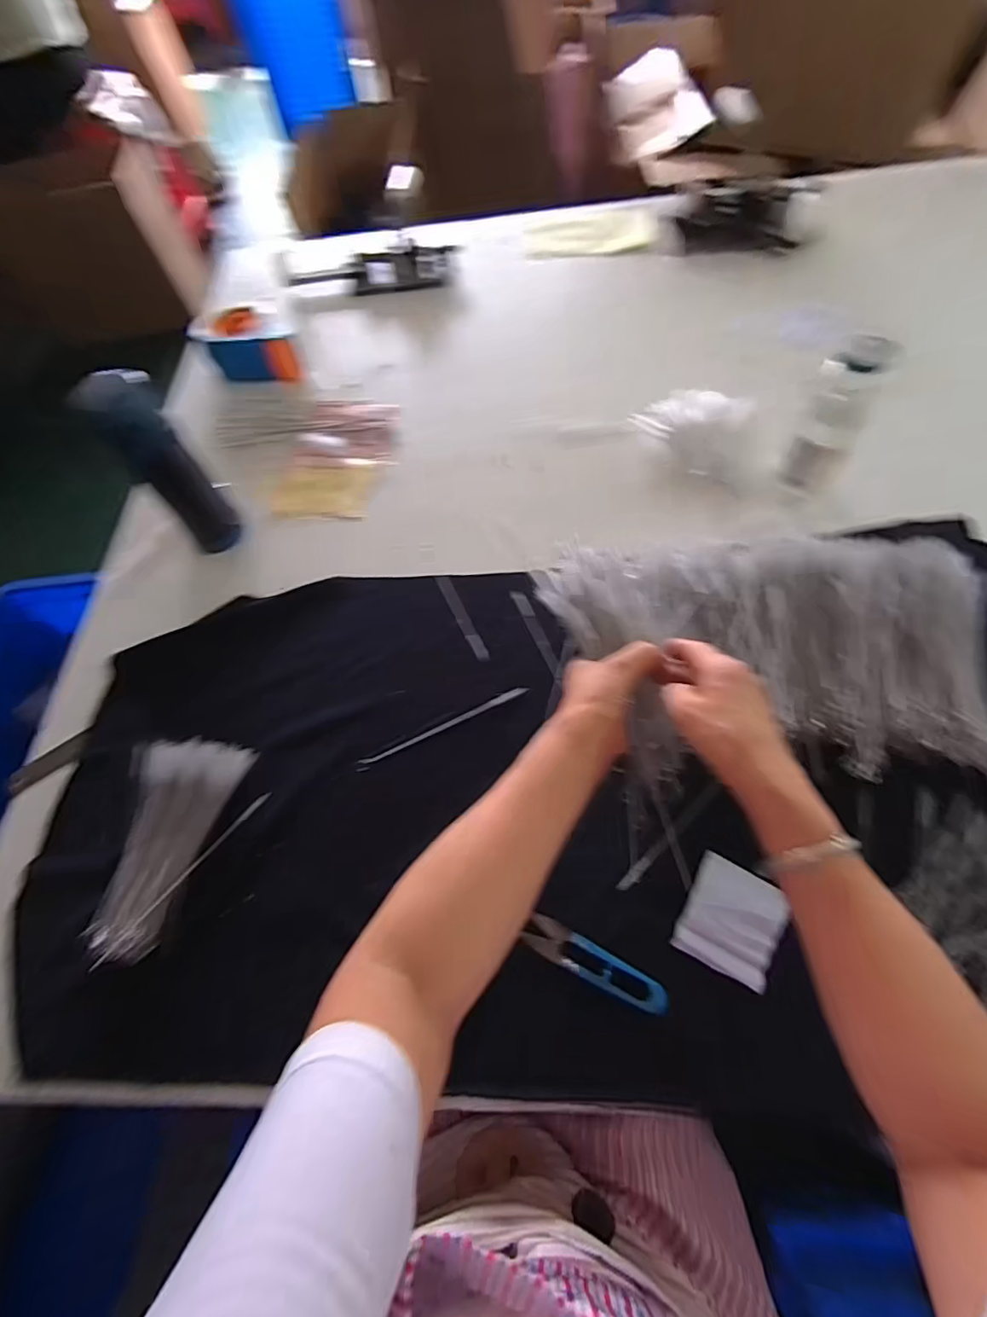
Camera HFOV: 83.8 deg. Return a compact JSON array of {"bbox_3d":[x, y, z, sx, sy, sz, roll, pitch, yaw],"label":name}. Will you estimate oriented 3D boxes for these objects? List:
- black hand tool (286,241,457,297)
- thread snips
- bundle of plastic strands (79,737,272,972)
[{"bbox_3d":[-0.194,-0.621,0.884,0.275,0.059,0.048,-4,63,5],"label":"black hand tool"},{"bbox_3d":[0.079,0.240,0.431,0.113,0.014,0.027,23,69,18],"label":"thread snips"},{"bbox_3d":[-0.293,0.170,0.503,0.124,0.031,0.192,3,64,9],"label":"bundle of plastic strands"}]

